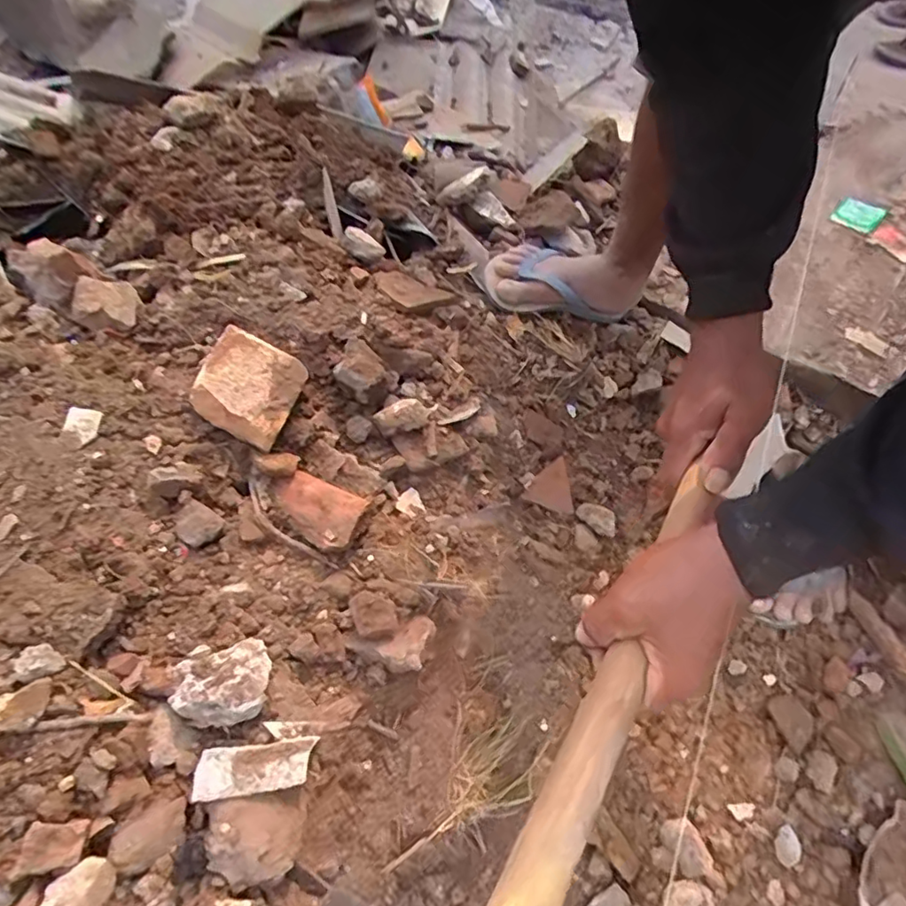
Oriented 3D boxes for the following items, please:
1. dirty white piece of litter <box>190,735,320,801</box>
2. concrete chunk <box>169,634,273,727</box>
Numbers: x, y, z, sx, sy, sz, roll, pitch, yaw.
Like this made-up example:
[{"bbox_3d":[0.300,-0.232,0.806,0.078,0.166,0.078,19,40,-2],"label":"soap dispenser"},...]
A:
[{"bbox_3d":[-0.179,0.286,0.530,0.107,0.011,0.041,2,57,-27],"label":"dirty white piece of litter"},{"bbox_3d":[-0.222,0.222,0.561,0.084,0.047,0.073,-10,61,-4],"label":"concrete chunk"}]

